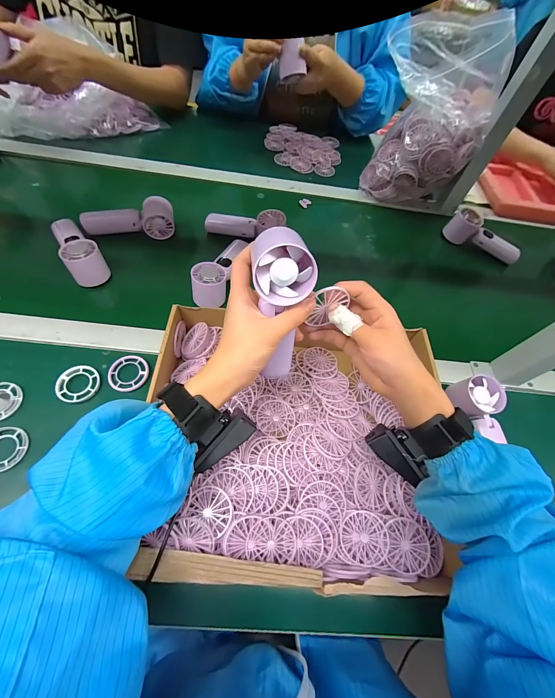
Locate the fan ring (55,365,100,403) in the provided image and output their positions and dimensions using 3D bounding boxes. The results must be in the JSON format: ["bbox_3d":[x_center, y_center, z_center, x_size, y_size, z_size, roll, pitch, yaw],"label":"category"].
[{"bbox_3d":[-0.272,0.046,0.404,0.052,0.008,0.052,2,60,-3],"label":"fan ring"}]

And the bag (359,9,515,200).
[{"bbox_3d":[0.314,-0.467,0.609,0.200,0.258,0.176,26,62,7],"label":"bag"}]

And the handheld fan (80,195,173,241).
[{"bbox_3d":[-0.274,-0.238,0.547,0.157,0.053,0.044,-6,63,-10],"label":"handheld fan"}]

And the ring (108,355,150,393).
[{"bbox_3d":[-0.212,0.034,0.419,0.058,0.005,0.054,2,60,-3],"label":"ring"}]

